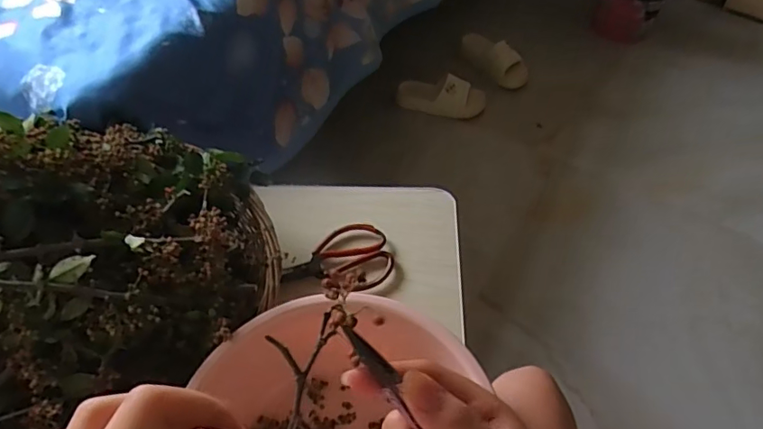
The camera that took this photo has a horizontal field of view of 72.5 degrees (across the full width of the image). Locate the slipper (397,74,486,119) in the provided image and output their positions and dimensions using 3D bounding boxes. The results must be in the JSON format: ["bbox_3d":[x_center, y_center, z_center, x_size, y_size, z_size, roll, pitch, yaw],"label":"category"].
[{"bbox_3d":[0.168,-0.338,1.471,0.248,0.081,0.083,11,55,9],"label":"slipper"}]

